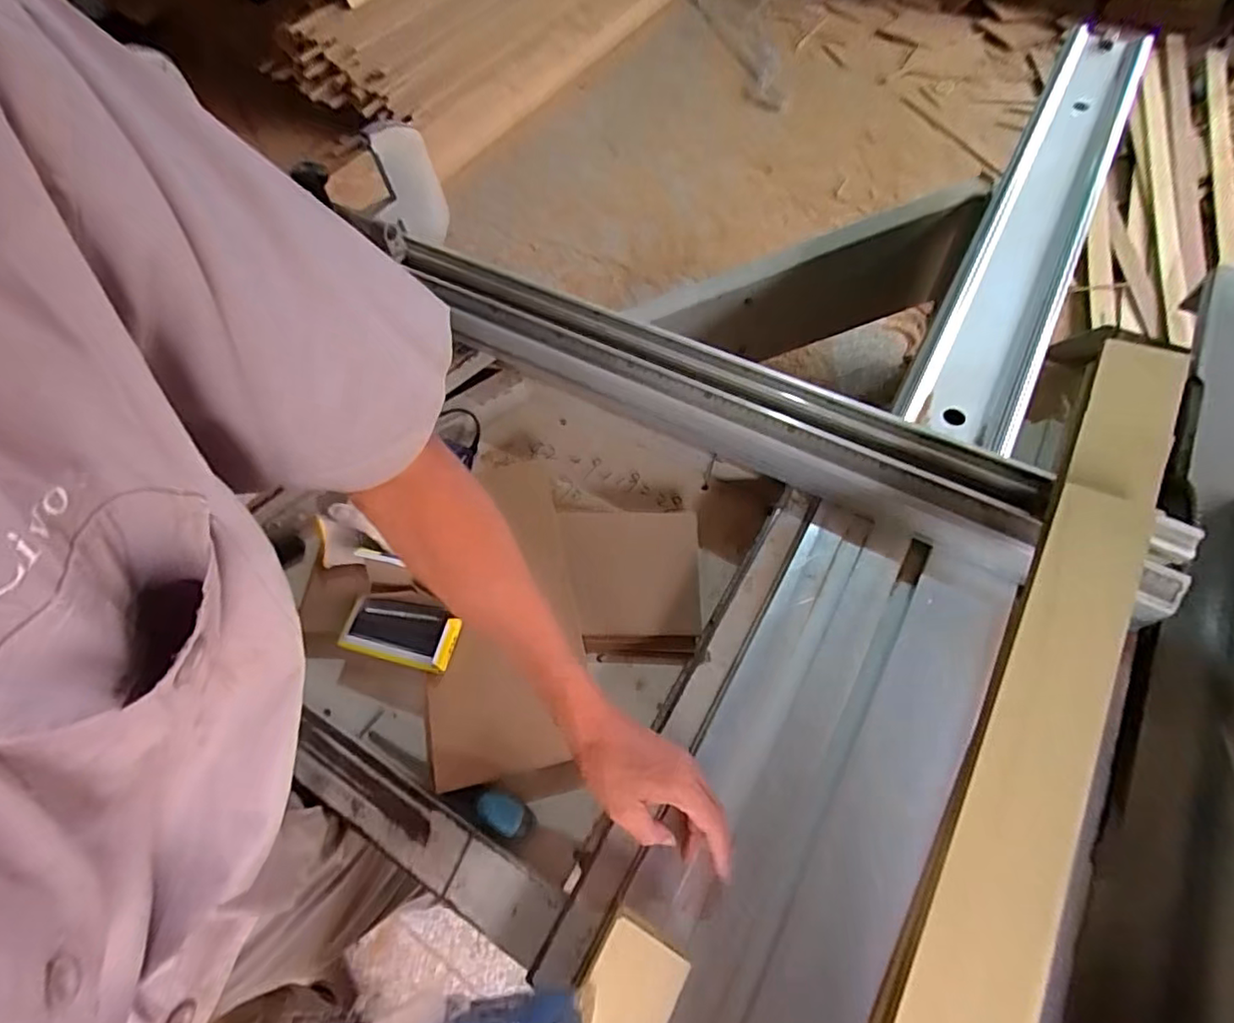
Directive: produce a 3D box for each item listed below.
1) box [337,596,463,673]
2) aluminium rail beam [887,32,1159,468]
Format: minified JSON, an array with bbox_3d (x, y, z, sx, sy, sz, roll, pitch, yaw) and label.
[{"bbox_3d":[-0.237,0.129,0.654,0.136,0.023,0.067,13,61,11],"label":"box"},{"bbox_3d":[0.763,-0.551,1.068,0.164,0.082,1.186,26,65,17],"label":"aluminium rail beam"}]

